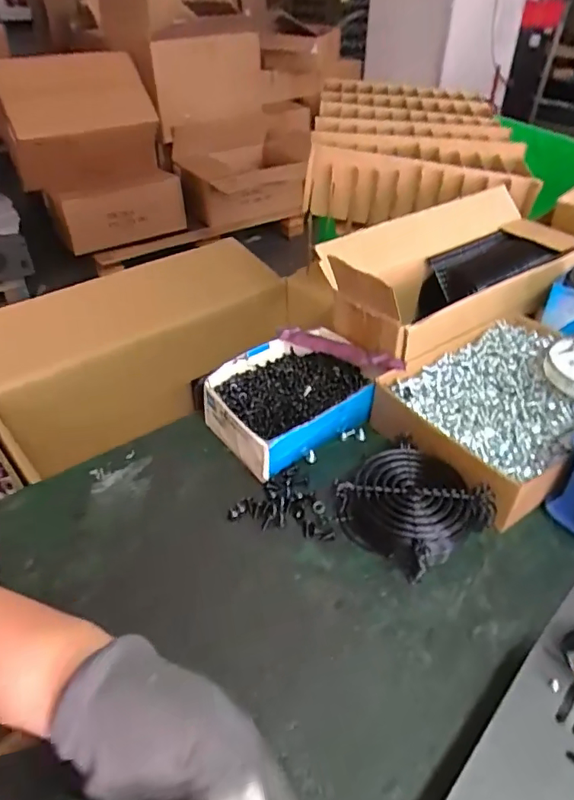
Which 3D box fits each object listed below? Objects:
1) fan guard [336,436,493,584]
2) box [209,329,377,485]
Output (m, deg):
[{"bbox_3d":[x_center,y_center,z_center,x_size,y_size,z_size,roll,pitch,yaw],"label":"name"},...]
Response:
[{"bbox_3d":[0.098,0.083,0.429,0.095,0.041,0.096,-28,48,-30],"label":"fan guard"},{"bbox_3d":[0.004,-0.004,0.526,0.161,0.055,0.119,-27,48,-29],"label":"box"}]

